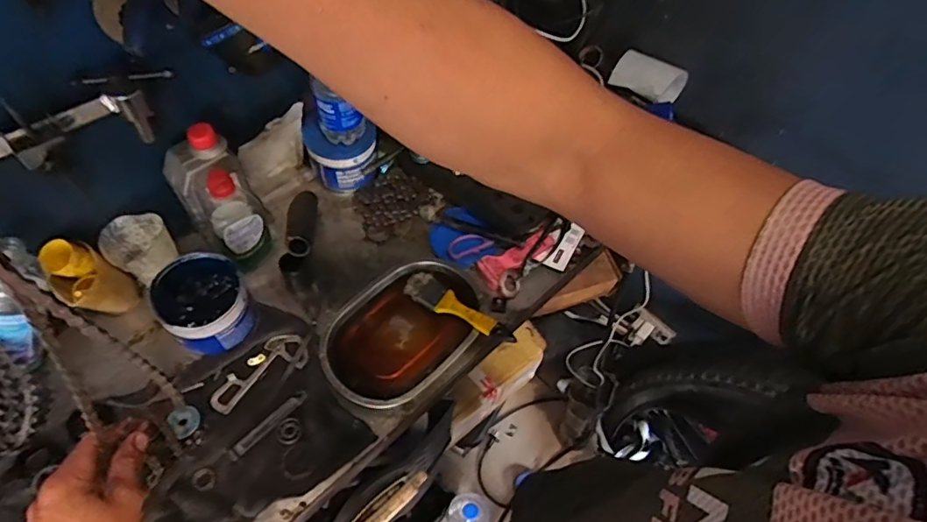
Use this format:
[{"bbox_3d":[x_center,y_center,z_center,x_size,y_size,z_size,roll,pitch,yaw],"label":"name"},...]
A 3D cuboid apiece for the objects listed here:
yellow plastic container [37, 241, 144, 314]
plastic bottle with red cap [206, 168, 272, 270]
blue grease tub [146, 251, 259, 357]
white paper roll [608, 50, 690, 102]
[{"bbox_3d":[-0.459,0.023,0.647,0.062,0.103,0.067,32,62,16],"label":"yellow plastic container"},{"bbox_3d":[-0.302,-0.060,0.693,0.067,0.158,0.054,-28,64,-19],"label":"plastic bottle with red cap"},{"bbox_3d":[-0.320,0.052,0.656,0.094,0.087,0.111,-31,65,-20],"label":"blue grease tub"},{"bbox_3d":[0.307,-0.300,0.873,0.117,0.057,0.061,24,60,11],"label":"white paper roll"}]

